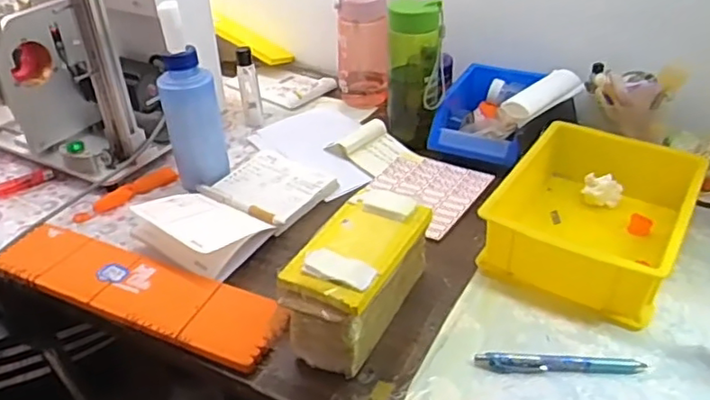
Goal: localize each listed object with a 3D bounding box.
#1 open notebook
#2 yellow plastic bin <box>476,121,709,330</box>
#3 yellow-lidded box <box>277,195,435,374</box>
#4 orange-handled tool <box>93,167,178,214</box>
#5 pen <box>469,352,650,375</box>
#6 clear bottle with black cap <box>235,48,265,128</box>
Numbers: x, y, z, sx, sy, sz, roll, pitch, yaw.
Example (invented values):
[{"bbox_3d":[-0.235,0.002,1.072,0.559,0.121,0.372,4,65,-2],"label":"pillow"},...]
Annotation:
[{"bbox_3d":[-0.137,-0.003,0.734,0.139,0.044,0.228,19,40,28],"label":"open notebook"},{"bbox_3d":[0.252,0.013,0.649,0.171,0.080,0.208,19,40,28],"label":"yellow plastic bin"},{"bbox_3d":[0.003,0.069,0.568,0.081,0.084,0.160,16,39,25],"label":"yellow-lidded box"},{"bbox_3d":[-0.283,-0.015,0.792,0.109,0.011,0.028,-29,43,-33],"label":"orange-handled tool"},{"bbox_3d":[0.178,0.142,0.533,0.142,0.010,0.015,0,35,3],"label":"pen"},{"bbox_3d":[-0.157,-0.168,0.916,0.029,0.115,0.032,-9,35,-10],"label":"clear bottle with black cap"}]

